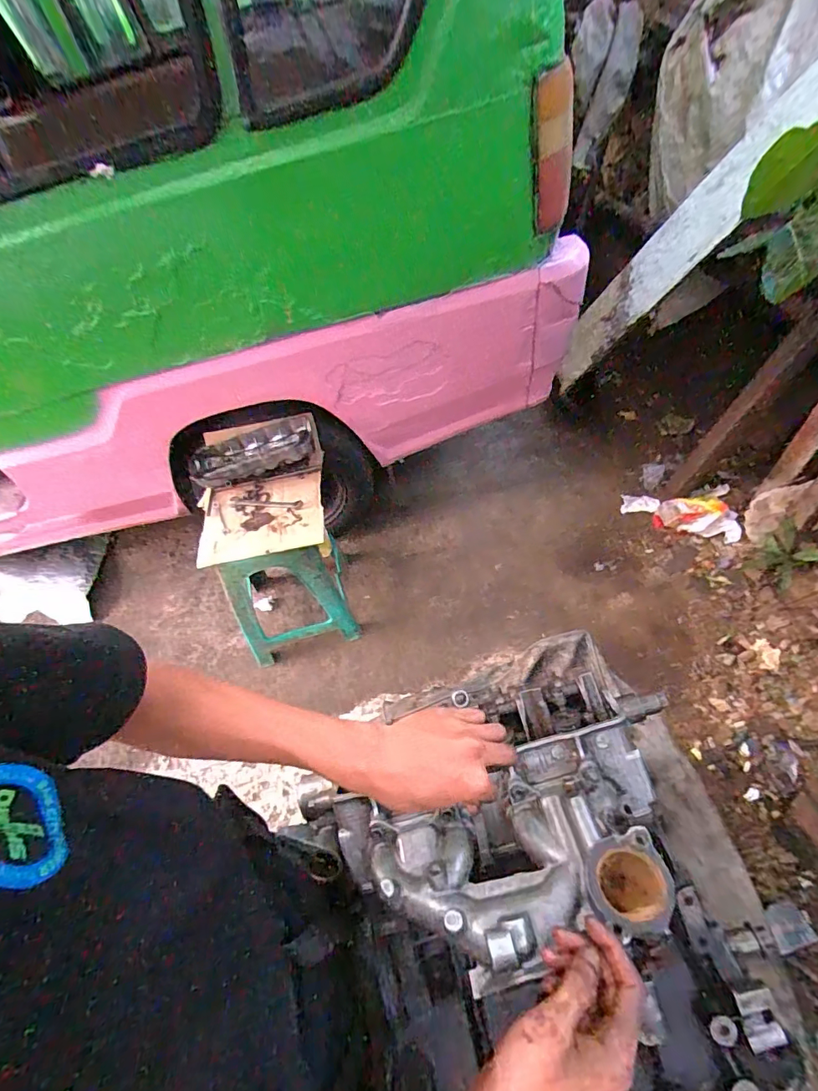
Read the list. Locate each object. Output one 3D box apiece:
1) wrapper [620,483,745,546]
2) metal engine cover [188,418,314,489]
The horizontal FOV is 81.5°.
[{"bbox_3d":[0.886,-0.087,1.569,0.327,0.048,0.225,-7,57,29],"label":"wrapper"},{"bbox_3d":[-0.414,-0.239,1.267,0.329,0.088,0.135,-11,53,-2],"label":"metal engine cover"}]

